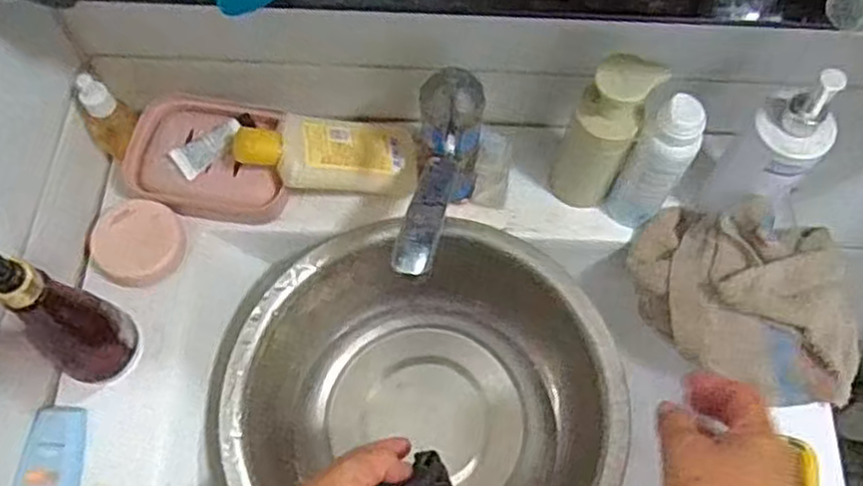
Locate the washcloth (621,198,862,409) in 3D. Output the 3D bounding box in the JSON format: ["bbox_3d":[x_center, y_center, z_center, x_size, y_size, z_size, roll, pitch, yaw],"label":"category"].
[{"bbox_3d":[0.247,0.041,0.576,0.177,0.067,0.138,23,66,10],"label":"washcloth"}]

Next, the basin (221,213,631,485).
[{"bbox_3d":[0.001,0.135,0.613,0.302,0.109,0.287,0,64,-1],"label":"basin"}]

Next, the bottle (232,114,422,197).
[{"bbox_3d":[-0.081,-0.072,0.598,0.151,0.031,0.053,3,62,-26],"label":"bottle"}]

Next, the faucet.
[{"bbox_3d":[0.006,-0.038,0.533,0.048,0.138,0.147,9,65,3],"label":"faucet"}]

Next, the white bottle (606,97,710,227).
[{"bbox_3d":[0.174,-0.058,0.564,0.037,0.144,0.032,40,70,17],"label":"white bottle"}]

